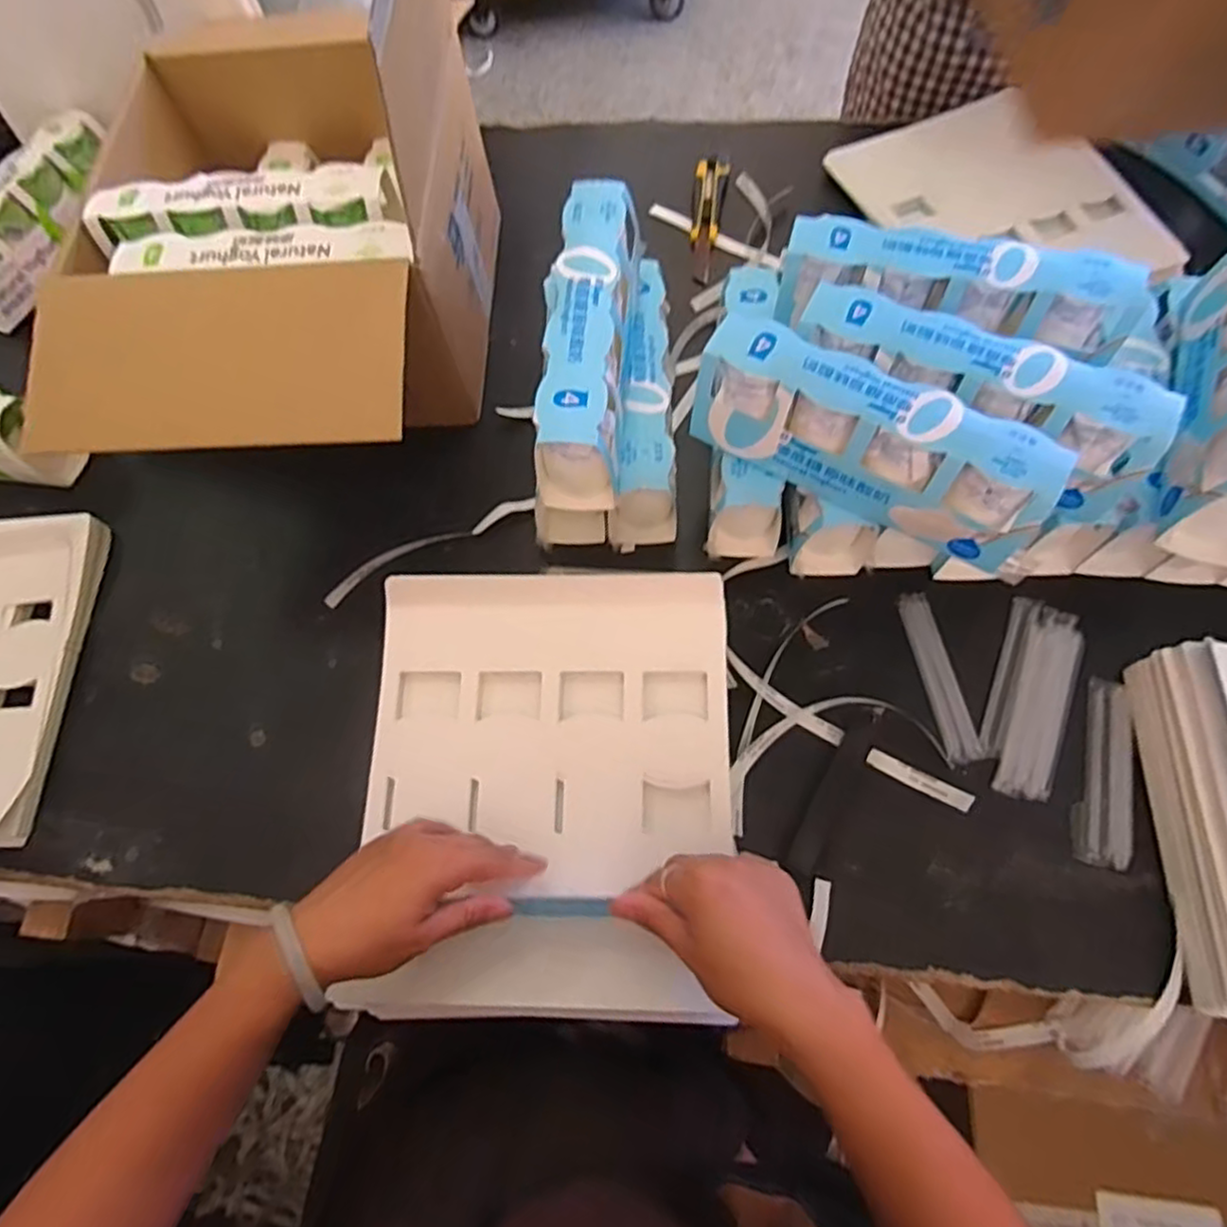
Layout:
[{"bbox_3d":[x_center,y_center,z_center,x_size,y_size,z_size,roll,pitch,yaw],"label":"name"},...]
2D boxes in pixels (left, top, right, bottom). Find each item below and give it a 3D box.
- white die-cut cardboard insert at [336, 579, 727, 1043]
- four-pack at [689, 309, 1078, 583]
[{"bbox_3d":[-0.047,0.127,0.516,0.265,0.035,0.313,0,70,3],"label":"white die-cut cardboard insert"},{"bbox_3d":[0.197,-0.135,0.544,0.277,0.091,0.075,29,72,14],"label":"four-pack"}]

